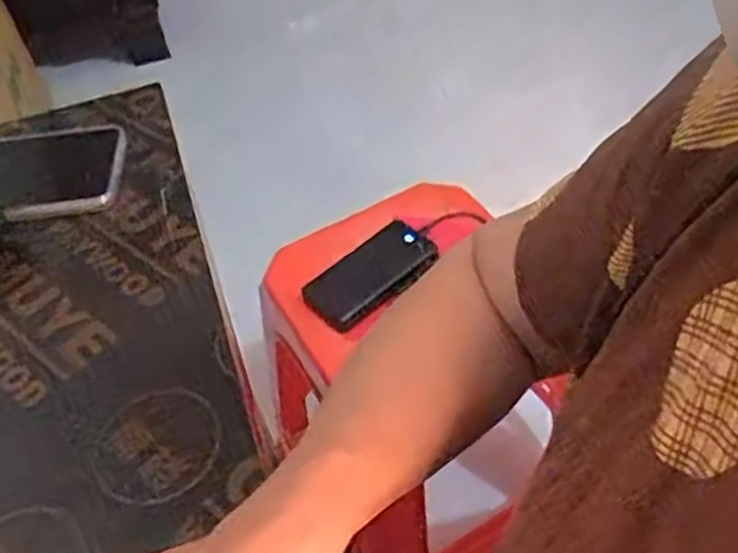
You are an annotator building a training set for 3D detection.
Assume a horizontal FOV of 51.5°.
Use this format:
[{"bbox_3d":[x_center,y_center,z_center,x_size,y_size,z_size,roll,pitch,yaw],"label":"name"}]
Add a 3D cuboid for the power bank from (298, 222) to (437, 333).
[{"bbox_3d":[0.001,-0.006,0.899,0.168,0.018,0.083,-37,54,-24],"label":"power bank"}]

